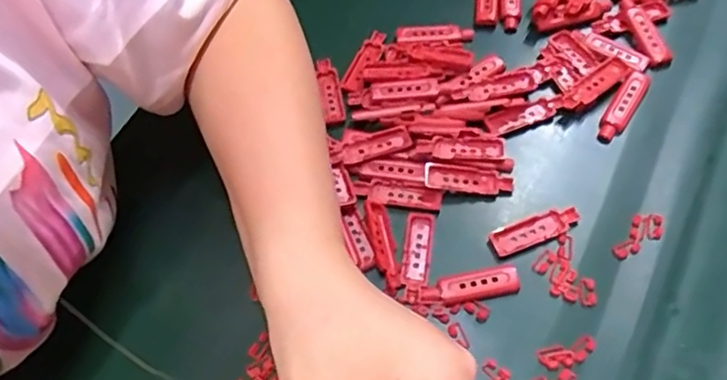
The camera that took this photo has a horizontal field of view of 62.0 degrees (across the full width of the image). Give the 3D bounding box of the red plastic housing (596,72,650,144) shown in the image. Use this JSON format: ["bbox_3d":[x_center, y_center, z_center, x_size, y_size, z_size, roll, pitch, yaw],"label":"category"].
[{"bbox_3d":[0.166,-0.054,0.385,0.015,0.008,0.054,31,68,19],"label":"red plastic housing"}]

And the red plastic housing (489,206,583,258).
[{"bbox_3d":[0.100,0.023,0.355,0.053,0.006,0.016,-20,62,-7],"label":"red plastic housing"}]

